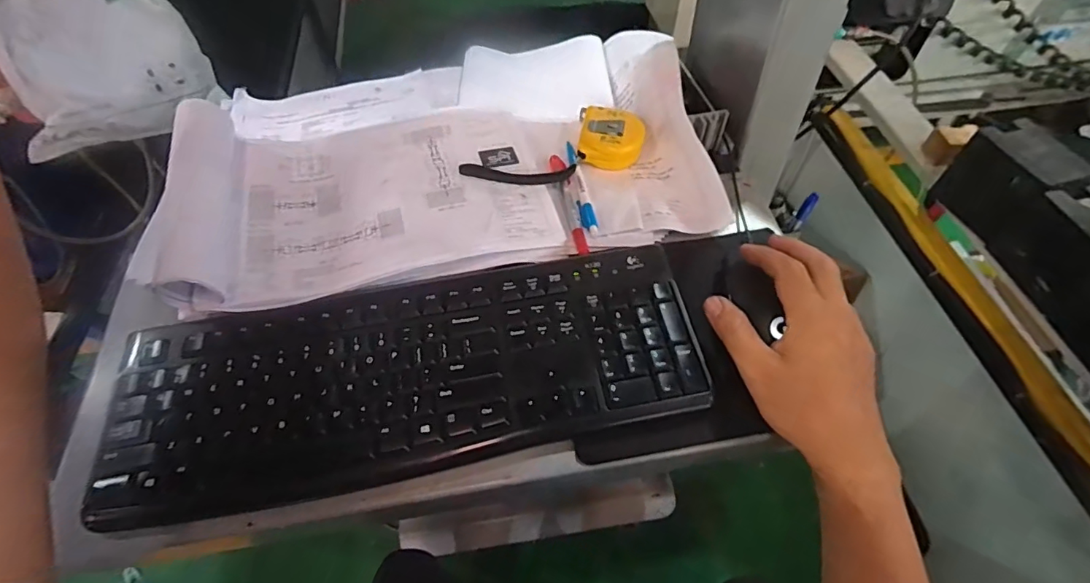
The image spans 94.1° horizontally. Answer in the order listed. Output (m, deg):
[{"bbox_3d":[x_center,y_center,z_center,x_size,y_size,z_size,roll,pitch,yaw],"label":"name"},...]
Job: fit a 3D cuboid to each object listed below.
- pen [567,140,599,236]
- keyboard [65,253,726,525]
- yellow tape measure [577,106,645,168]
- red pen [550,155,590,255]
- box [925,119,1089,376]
[{"bbox_3d":[0.032,-0.103,0.487,0.013,0.015,0.136,-7,56,-4],"label":"pen"},{"bbox_3d":[-0.103,0.060,0.385,0.430,0.024,0.146,-9,56,-5],"label":"keyboard"},{"bbox_3d":[0.067,-0.157,0.512,0.064,0.030,0.068,7,56,6],"label":"yellow tape measure"},{"bbox_3d":[0.023,-0.084,0.473,0.016,0.009,0.131,-10,56,-6],"label":"red pen"},{"bbox_3d":[0.779,-0.058,0.753,0.106,0.155,0.429,-6,56,-3],"label":"box"}]

